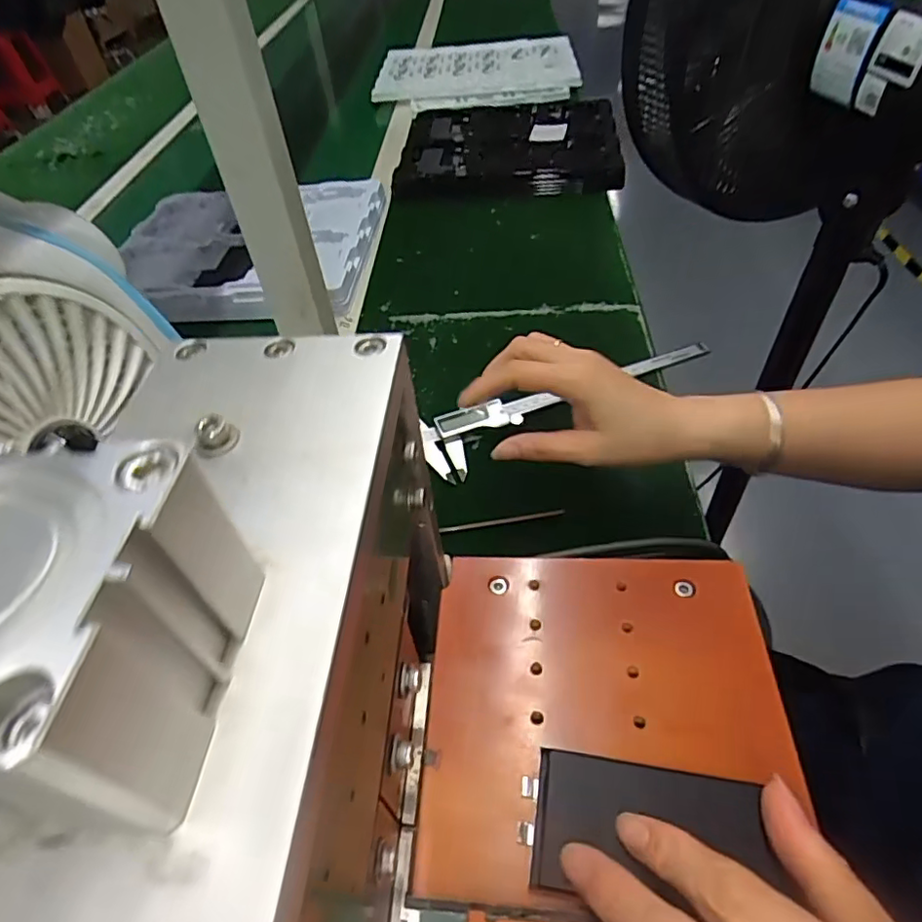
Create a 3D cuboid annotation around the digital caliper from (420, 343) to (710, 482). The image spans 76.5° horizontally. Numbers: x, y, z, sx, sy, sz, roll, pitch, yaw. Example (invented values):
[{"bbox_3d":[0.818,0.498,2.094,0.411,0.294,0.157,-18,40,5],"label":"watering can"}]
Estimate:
[{"bbox_3d":[0.104,-0.050,0.503,0.280,0.020,0.067,-17,49,-9],"label":"digital caliper"}]

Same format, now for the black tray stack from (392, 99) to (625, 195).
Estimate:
[{"bbox_3d":[0.075,-0.500,0.916,0.320,0.032,0.356,-1,48,5],"label":"black tray stack"}]

